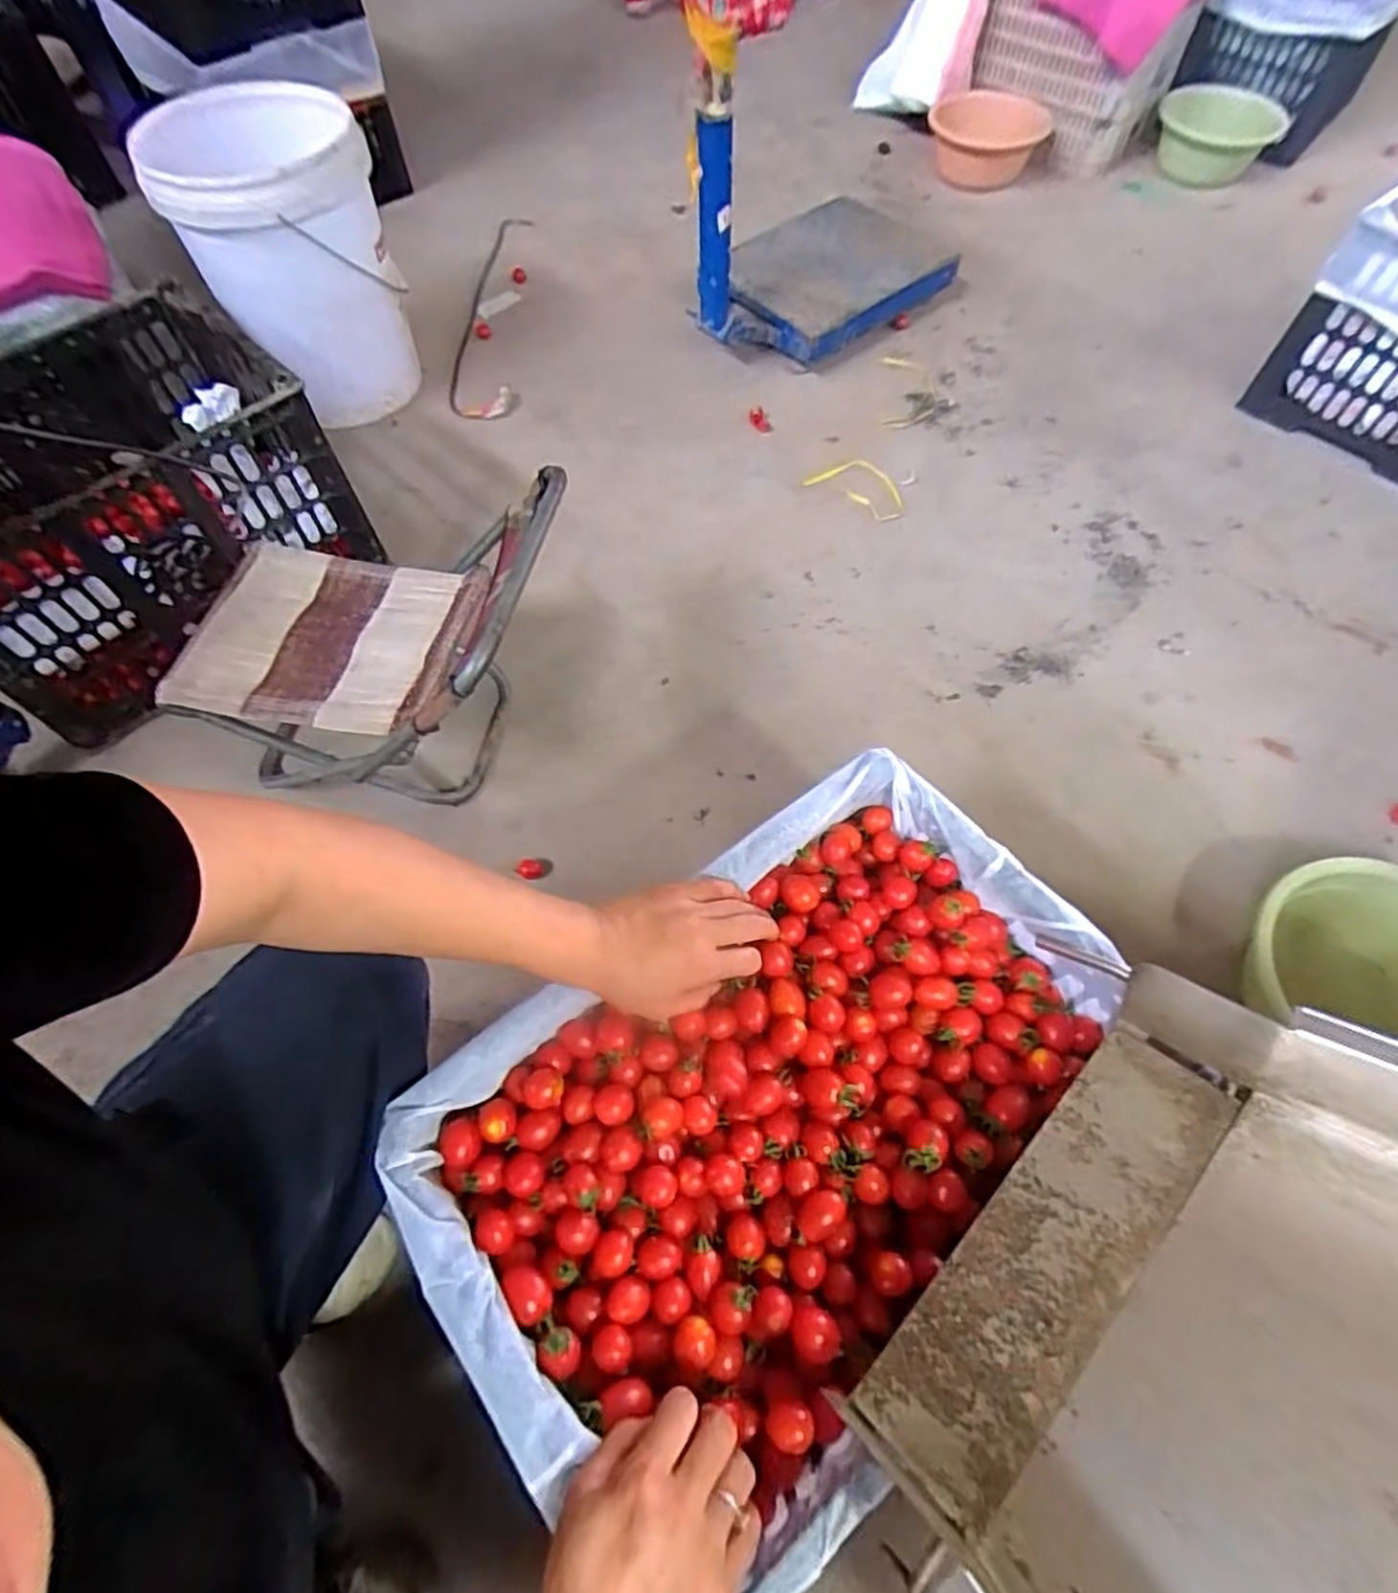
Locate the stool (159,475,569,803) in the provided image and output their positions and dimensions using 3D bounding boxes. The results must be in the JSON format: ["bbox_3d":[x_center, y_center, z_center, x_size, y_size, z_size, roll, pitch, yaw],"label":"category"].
[{"bbox_3d":[-0.346,-0.164,0.843,0.412,0.357,0.276,13,64,8],"label":"stool"}]

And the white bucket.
[{"bbox_3d":[-0.611,-0.813,1.145,0.281,0.351,0.266,0,62,0],"label":"white bucket"}]

